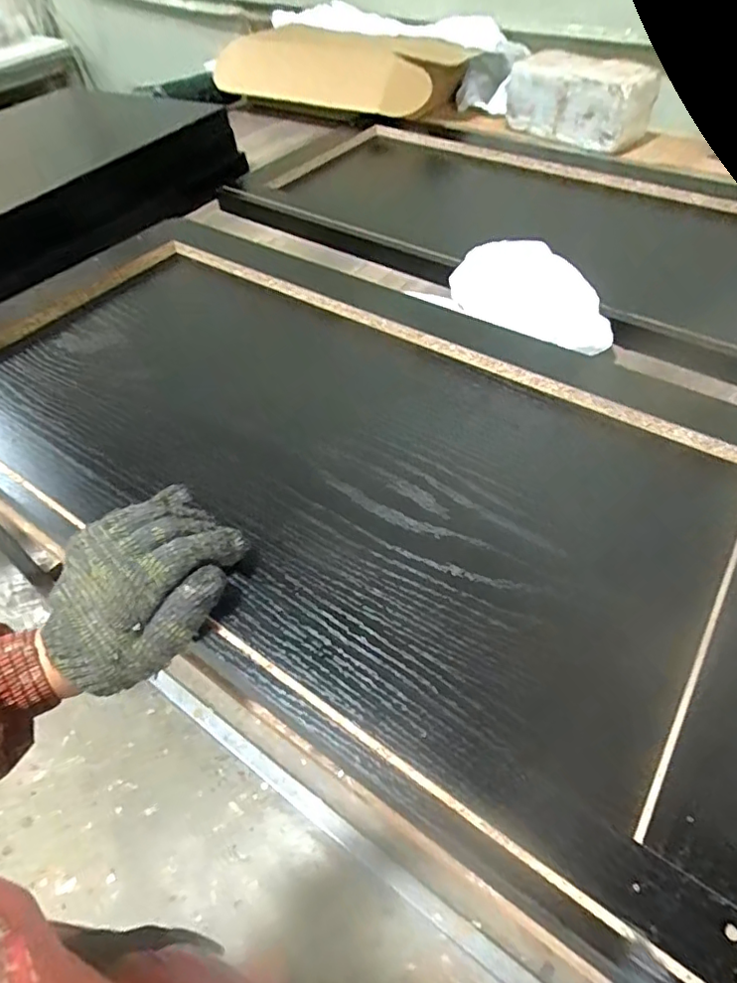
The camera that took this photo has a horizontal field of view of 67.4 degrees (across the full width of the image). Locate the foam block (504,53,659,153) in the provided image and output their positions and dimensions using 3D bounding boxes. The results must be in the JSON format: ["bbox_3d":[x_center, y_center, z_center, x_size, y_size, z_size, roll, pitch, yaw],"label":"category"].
[{"bbox_3d":[0.354,-0.671,0.943,0.243,0.097,0.099,35,60,28],"label":"foam block"}]

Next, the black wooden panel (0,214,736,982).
[{"bbox_3d":[-0.046,-0.060,0.477,0.735,0.036,0.386,27,57,24],"label":"black wooden panel"}]

